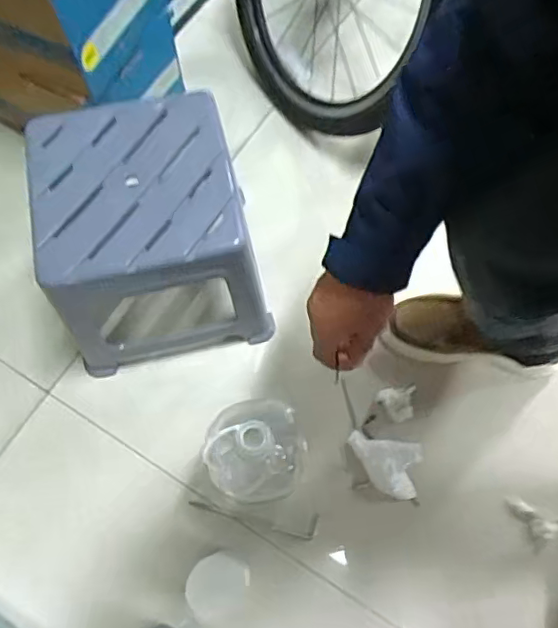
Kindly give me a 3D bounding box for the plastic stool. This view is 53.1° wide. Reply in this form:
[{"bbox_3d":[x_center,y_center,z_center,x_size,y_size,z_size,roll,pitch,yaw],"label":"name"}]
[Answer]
[{"bbox_3d":[-0.180,-0.098,0.794,0.272,0.269,0.254,-12,68,-6],"label":"plastic stool"}]

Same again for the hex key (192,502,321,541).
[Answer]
[{"bbox_3d":[-0.036,0.283,0.778,0.180,0.011,0.033,9,67,3],"label":"hex key"}]

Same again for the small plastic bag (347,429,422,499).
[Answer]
[{"bbox_3d":[0.151,0.215,0.801,0.106,0.042,0.082,12,68,4],"label":"small plastic bag"}]

